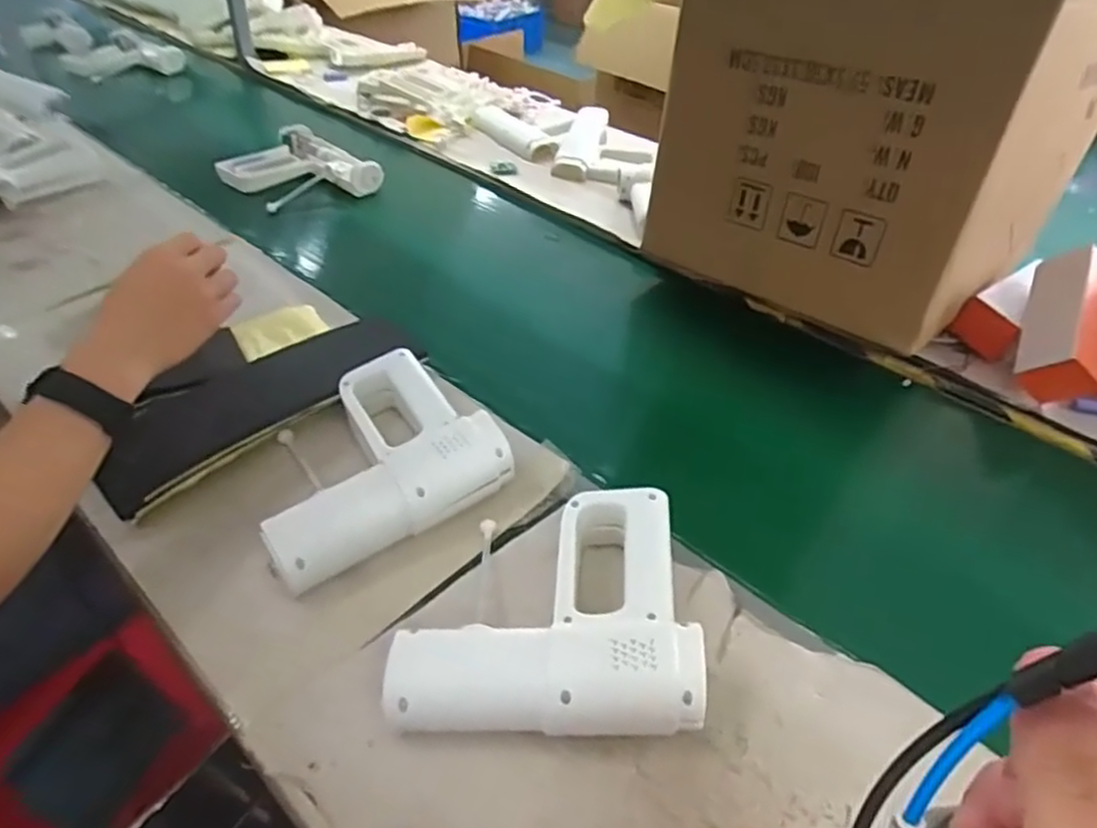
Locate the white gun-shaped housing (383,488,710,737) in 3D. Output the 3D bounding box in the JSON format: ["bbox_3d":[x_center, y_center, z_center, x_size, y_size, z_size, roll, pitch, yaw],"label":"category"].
[{"bbox_3d":[-0.002,0.141,0.512,0.202,0.071,0.179,1,41,-1],"label":"white gun-shaped housing"}]

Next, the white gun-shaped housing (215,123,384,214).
[{"bbox_3d":[-0.426,-0.408,1.177,0.246,0.054,0.193,32,50,30],"label":"white gun-shaped housing"}]

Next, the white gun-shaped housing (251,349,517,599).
[{"bbox_3d":[-0.167,0.043,0.621,0.210,0.062,0.182,-27,49,-29],"label":"white gun-shaped housing"}]

